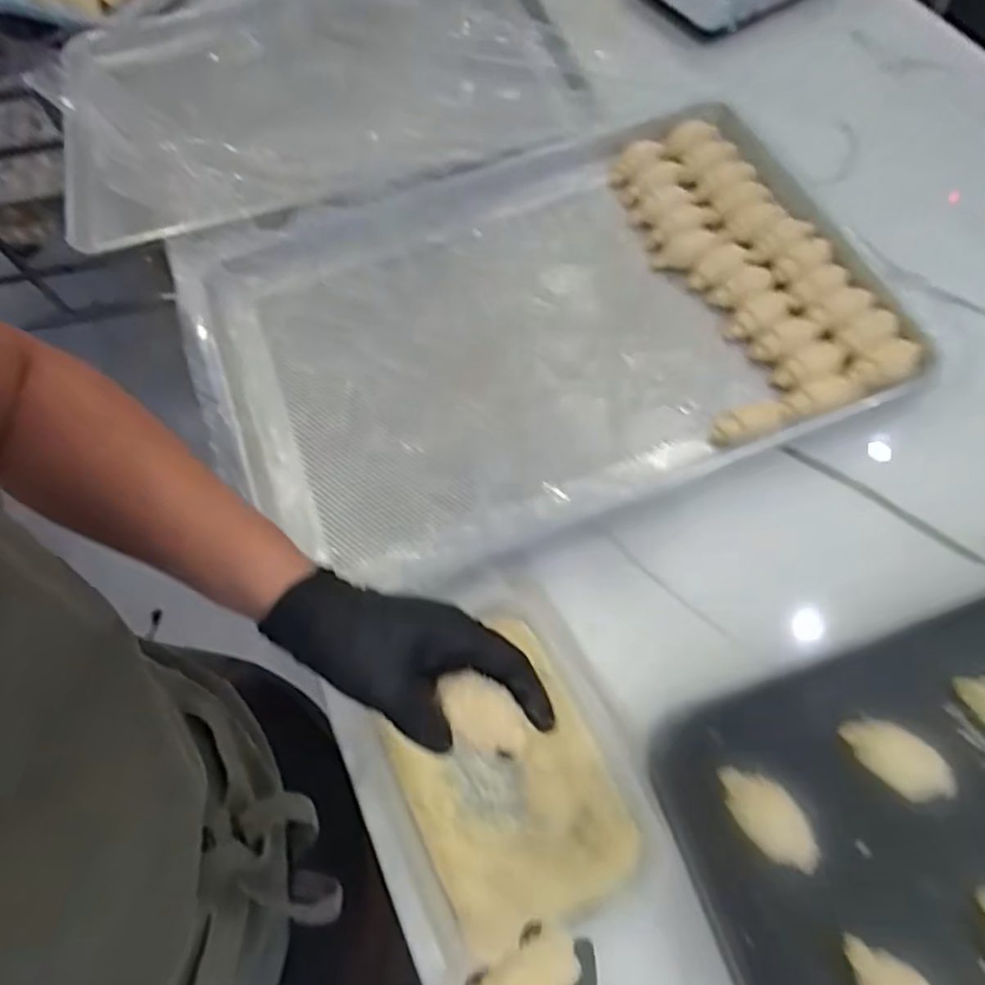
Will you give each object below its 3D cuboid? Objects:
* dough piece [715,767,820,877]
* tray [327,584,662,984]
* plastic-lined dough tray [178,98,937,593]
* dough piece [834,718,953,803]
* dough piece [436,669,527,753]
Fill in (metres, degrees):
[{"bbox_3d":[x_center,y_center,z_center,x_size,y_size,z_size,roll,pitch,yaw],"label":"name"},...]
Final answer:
[{"bbox_3d":[0.179,0.212,0.423,0.036,0.017,0.072,-36,68,-13],"label":"dough piece"},{"bbox_3d":[-0.002,0.199,0.463,0.186,0.025,0.222,-24,66,-8],"label":"tray"},{"bbox_3d":[0.043,-0.161,0.613,0.602,0.044,0.422,-23,66,-7],"label":"plastic-lined dough tray"},{"bbox_3d":[0.268,0.177,0.428,0.069,0.023,0.032,35,72,17],"label":"dough piece"},{"bbox_3d":[-0.005,0.127,0.377,0.052,0.022,0.032,29,95,1],"label":"dough piece"}]

